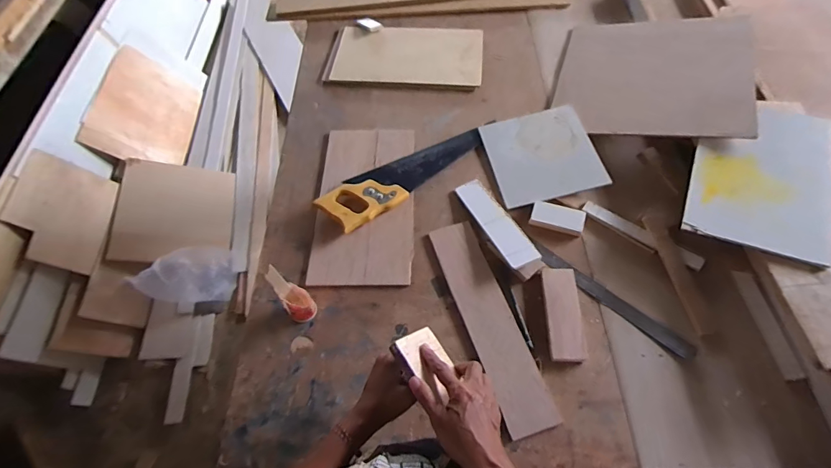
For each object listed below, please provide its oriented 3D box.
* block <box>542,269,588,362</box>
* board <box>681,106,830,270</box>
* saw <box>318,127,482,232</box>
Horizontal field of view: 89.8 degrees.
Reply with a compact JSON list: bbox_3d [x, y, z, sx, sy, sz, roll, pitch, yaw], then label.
[{"bbox_3d":[0.234,0.124,0.661,0.051,0.020,0.149,2,61,5],"label":"block"},{"bbox_3d":[0.589,-0.107,0.711,0.198,0.013,0.316,19,63,20],"label":"board"},{"bbox_3d":[-0.022,-0.128,0.815,0.348,0.023,0.109,-42,67,-18],"label":"saw"}]

